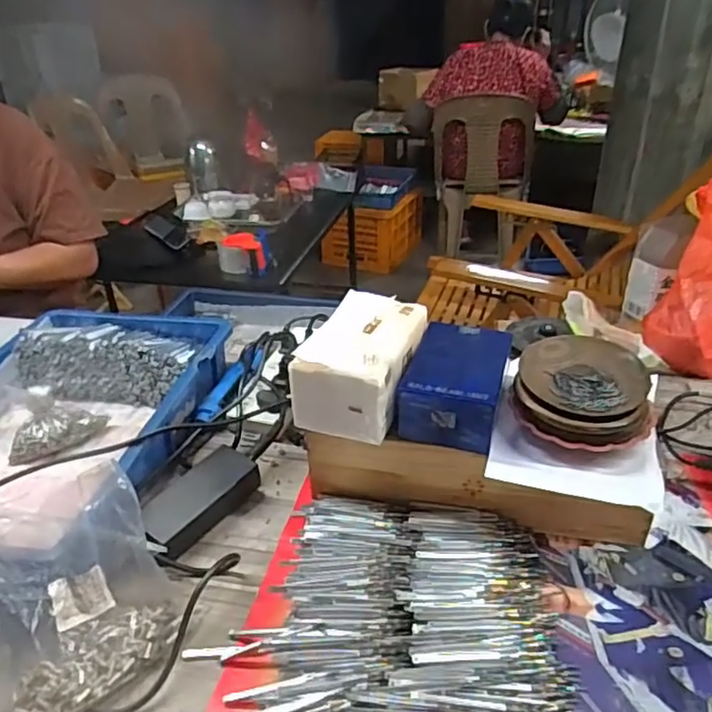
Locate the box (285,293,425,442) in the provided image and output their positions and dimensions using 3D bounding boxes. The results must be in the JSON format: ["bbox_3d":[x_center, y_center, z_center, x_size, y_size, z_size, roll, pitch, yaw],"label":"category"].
[{"bbox_3d":[0.008,0.006,0.641,0.096,0.088,0.143,10,33,19],"label":"box"}]

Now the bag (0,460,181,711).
[{"bbox_3d":[-0.237,0.193,0.514,0.147,0.059,0.185,-22,79,-35],"label":"bag"}]

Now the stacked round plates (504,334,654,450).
[{"bbox_3d":[0.221,0.042,0.608,0.128,0.066,0.124,12,34,21],"label":"stacked round plates"}]

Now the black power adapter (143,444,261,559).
[{"bbox_3d":[-0.164,0.152,0.651,0.059,0.039,0.134,23,39,33],"label":"black power adapter"}]

